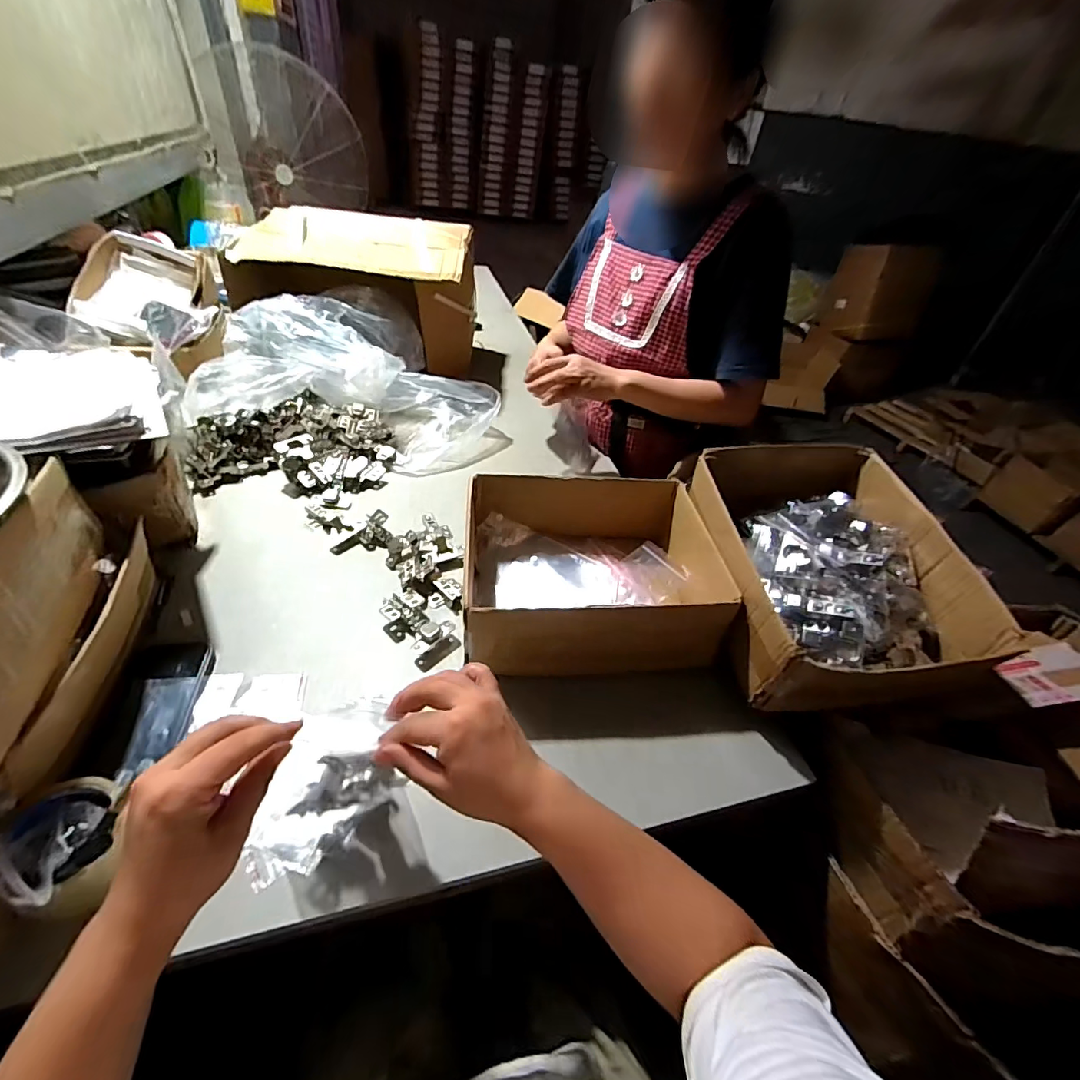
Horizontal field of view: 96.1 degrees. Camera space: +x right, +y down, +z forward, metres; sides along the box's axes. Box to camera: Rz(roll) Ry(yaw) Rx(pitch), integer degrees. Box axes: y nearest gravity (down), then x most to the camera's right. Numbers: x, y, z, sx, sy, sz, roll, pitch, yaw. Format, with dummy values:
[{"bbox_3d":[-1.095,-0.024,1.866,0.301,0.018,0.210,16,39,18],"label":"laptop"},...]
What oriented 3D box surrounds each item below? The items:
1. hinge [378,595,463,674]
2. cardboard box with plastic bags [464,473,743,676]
[{"bbox_3d":[-0.162,0.112,0.633,0.116,0.027,0.063,36,49,28],"label":"hinge"},{"bbox_3d":[0.063,0.037,0.660,0.318,0.111,0.264,1,42,-7],"label":"cardboard box with plastic bags"}]

